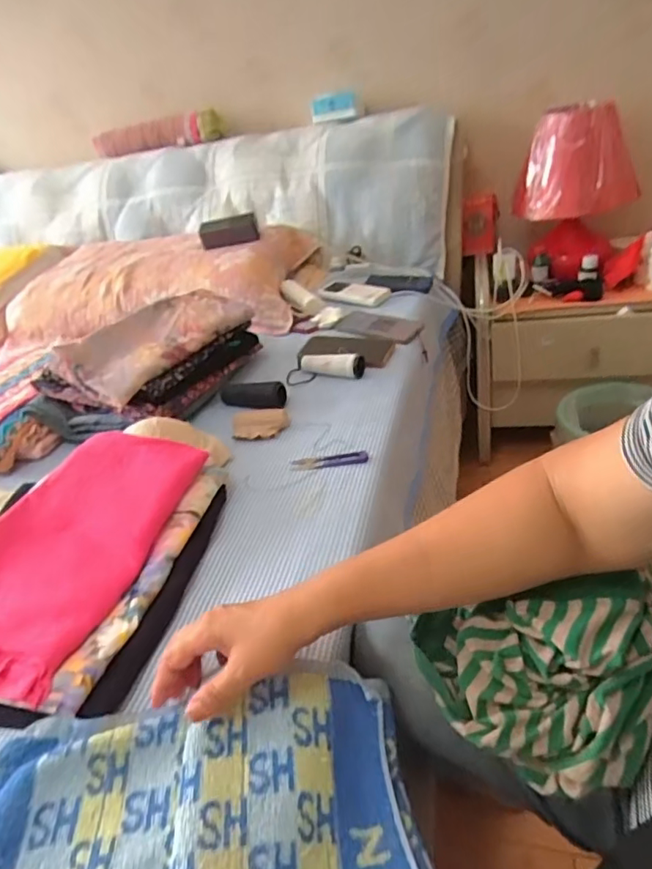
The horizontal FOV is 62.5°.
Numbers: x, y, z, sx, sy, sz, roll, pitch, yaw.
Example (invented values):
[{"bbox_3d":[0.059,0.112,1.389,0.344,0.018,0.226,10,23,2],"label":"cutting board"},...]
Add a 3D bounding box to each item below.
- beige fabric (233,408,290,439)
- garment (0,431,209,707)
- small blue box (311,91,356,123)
[{"bbox_3d":[-0.096,-0.017,0.781,0.080,0.020,0.054,-6,37,3],"label":"beige fabric"},{"bbox_3d":[-0.276,0.109,0.563,0.177,0.029,0.312,12,41,11],"label":"garment"},{"bbox_3d":[0.026,-0.784,1.290,0.098,0.056,0.042,-12,34,-6],"label":"small blue box"}]

